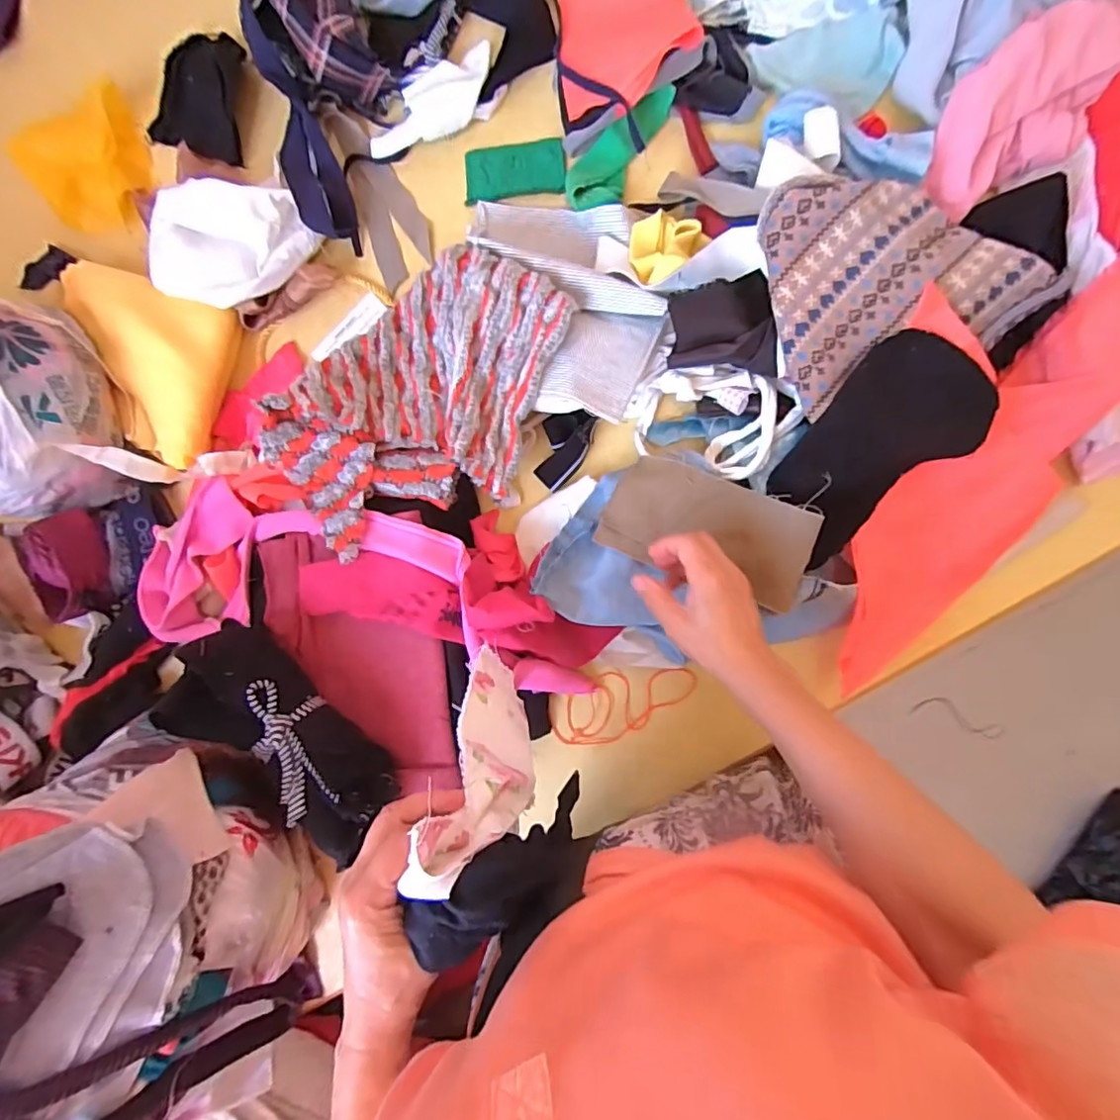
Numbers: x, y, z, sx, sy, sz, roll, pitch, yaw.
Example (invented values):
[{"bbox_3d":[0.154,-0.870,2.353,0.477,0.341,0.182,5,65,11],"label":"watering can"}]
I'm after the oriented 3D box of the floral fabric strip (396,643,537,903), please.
[{"bbox_3d":[-0.052,0.144,0.396,0.047,0.210,0.070,-6,111,9],"label":"floral fabric strip"}]

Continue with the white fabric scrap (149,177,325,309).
[{"bbox_3d":[-0.339,-0.314,0.567,0.174,0.056,0.113,12,91,6],"label":"white fabric scrap"}]

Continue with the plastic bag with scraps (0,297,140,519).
[{"bbox_3d":[-0.555,-0.150,0.544,0.167,0.113,0.207,-14,88,6],"label":"plastic bag with scraps"}]

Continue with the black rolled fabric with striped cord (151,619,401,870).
[{"bbox_3d":[-0.229,0.149,0.473,0.213,0.090,0.070,41,94,5],"label":"black rolled fabric with striped cord"}]

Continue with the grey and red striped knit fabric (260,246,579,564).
[{"bbox_3d":[-0.117,-0.138,0.485,0.176,0.076,0.294,42,94,5],"label":"grey and red striped knit fabric"}]

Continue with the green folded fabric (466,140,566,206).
[{"bbox_3d":[-0.045,-0.394,0.572,0.101,0.012,0.054,-2,90,6],"label":"green folded fabric"}]

